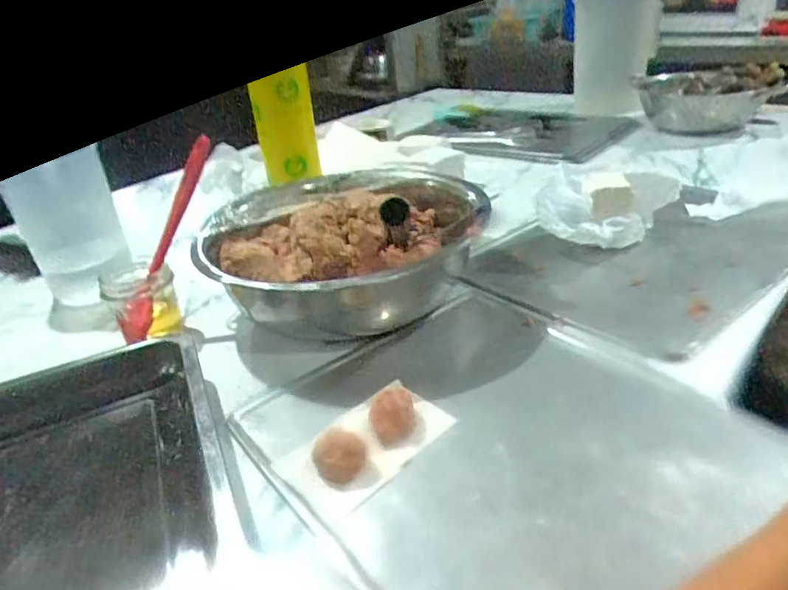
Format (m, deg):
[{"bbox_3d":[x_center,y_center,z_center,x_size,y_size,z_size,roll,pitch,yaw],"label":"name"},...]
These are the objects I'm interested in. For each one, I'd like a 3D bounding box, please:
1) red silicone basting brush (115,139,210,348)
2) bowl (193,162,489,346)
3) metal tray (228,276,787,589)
[{"bbox_3d":[-0.249,-0.061,0.629,0.032,0.249,0.048,22,24,-20],"label":"red silicone basting brush"},{"bbox_3d":[-0.051,-0.062,0.718,0.348,0.106,0.292,-27,35,-31],"label":"bowl"},{"bbox_3d":[0.110,0.130,0.472,0.345,0.040,0.446,-26,35,-30],"label":"metal tray"}]

